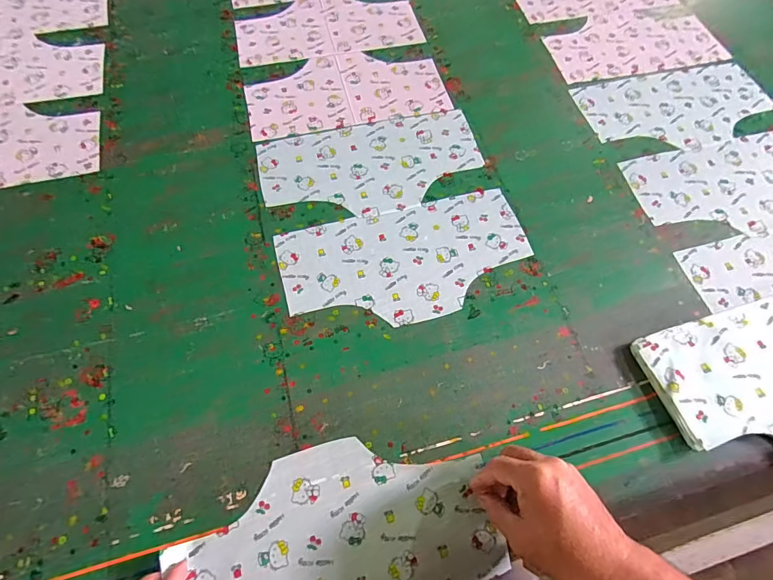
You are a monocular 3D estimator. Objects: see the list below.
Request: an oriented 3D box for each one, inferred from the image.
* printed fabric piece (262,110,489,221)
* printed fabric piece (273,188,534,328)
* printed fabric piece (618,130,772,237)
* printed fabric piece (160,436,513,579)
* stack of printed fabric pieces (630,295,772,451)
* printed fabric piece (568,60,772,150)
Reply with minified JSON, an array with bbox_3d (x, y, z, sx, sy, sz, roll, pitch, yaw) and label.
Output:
[{"bbox_3d":[-0.019,-0.184,0.631,0.318,0.004,0.166,-12,64,-8],"label":"printed fabric piece"},{"bbox_3d":[0.029,-0.039,0.559,0.320,0.005,0.163,-13,63,-9],"label":"printed fabric piece"},{"bbox_3d":[0.527,-0.159,0.635,0.325,0.007,0.164,-14,63,-10],"label":"printed fabric piece"},{"bbox_3d":[-0.051,0.246,0.430,0.304,0.028,0.165,-15,63,-10],"label":"printed fabric piece"},{"bbox_3d":[0.465,0.093,0.496,0.310,0.017,0.170,-15,63,-10],"label":"stack of printed fabric pieces"},{"bbox_3d":[0.480,-0.302,0.704,0.319,0.005,0.162,-14,63,-10],"label":"printed fabric piece"}]

